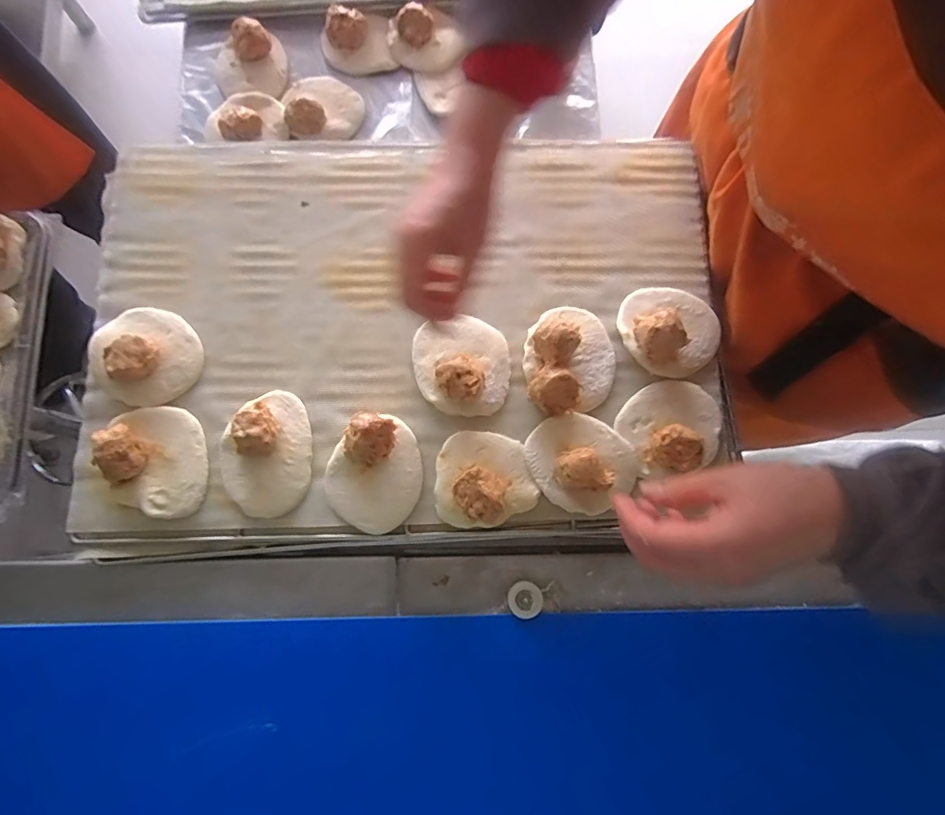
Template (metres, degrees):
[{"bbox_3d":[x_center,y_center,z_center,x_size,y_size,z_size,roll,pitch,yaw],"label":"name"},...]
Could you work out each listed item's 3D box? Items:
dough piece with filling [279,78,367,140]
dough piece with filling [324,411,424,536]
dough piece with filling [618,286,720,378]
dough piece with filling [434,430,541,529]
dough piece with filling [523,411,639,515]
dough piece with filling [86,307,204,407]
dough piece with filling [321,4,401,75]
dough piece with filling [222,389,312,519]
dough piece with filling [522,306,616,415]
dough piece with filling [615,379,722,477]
[{"bbox_3d":[-0.174,-0.355,0.574,0.090,0.036,0.088,-19,79,-5],"label":"dough piece with filling"},{"bbox_3d":[-0.086,0.055,0.431,0.083,0.031,0.096,23,77,6],"label":"dough piece with filling"},{"bbox_3d":[0.185,-0.078,0.466,0.093,0.036,0.086,0,75,0],"label":"dough piece with filling"},{"bbox_3d":[0.012,0.060,0.434,0.087,0.026,0.084,0,75,0],"label":"dough piece with filling"},{"bbox_3d":[0.097,0.043,0.435,0.086,0.035,0.091,0,75,0],"label":"dough piece with filling"},{"bbox_3d":[-0.304,-0.051,0.457,0.096,0.035,0.089,0,75,0],"label":"dough piece with filling"},{"bbox_3d":[-0.137,-0.434,0.590,0.080,0.032,0.068,-12,79,-3],"label":"dough piece with filling"},{"bbox_3d":[-0.183,0.037,0.435,0.074,0.032,0.108,-13,76,-3],"label":"dough piece with filling"},{"bbox_3d":[0.092,-0.049,0.457,0.086,0.037,0.109,-2,77,-1],"label":"dough piece with filling"},{"bbox_3d":[0.183,0.013,0.447,0.089,0.030,0.080,-30,77,-7],"label":"dough piece with filling"}]

